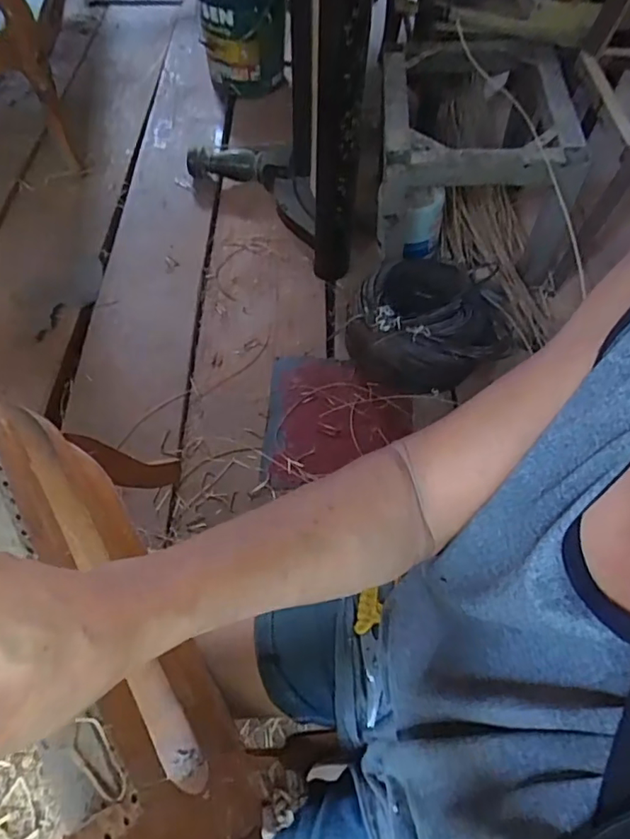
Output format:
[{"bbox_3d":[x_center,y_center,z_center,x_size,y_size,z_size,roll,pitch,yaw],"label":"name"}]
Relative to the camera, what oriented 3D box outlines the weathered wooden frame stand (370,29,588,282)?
[{"bbox_3d":[0.357,-0.619,1.278,0.419,0.293,0.470,3,58,0],"label":"weathered wooden frame stand"}]

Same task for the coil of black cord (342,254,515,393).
[{"bbox_3d":[0.242,-0.219,1.195,0.320,0.160,0.292,1,58,-2],"label":"coil of black cord"}]

